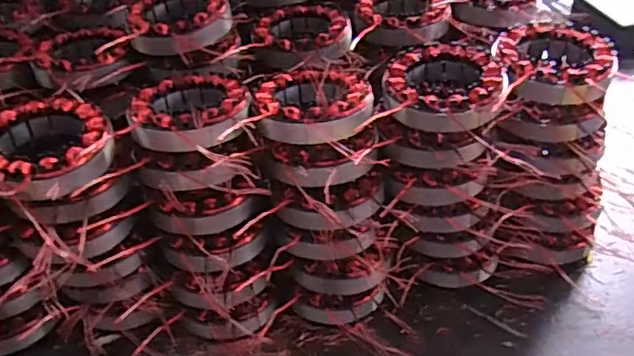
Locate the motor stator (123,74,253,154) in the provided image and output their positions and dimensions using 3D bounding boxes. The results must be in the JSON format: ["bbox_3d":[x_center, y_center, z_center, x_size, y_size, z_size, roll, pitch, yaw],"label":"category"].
[{"bbox_3d":[-0.092,-0.048,0.425,0.089,0.029,0.082,-1,37,1],"label":"motor stator"}]

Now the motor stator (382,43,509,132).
[{"bbox_3d":[0.094,-0.065,0.432,0.086,0.030,0.095,3,37,6],"label":"motor stator"}]

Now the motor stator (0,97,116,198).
[{"bbox_3d":[-0.186,-0.021,0.393,0.084,0.025,0.086,-1,37,1],"label":"motor stator"}]

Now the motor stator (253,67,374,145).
[{"bbox_3d":[-0.003,-0.055,0.428,0.086,0.026,0.086,-1,37,1],"label":"motor stator"}]

